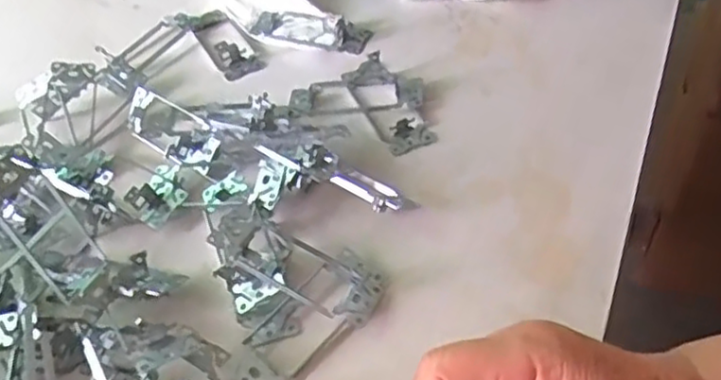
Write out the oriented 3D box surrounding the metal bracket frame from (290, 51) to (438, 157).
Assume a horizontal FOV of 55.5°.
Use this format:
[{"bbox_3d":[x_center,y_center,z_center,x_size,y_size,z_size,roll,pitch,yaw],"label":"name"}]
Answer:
[{"bbox_3d":[0.008,-0.076,0.527,0.120,0.025,0.074,25,56,25],"label":"metal bracket frame"}]

